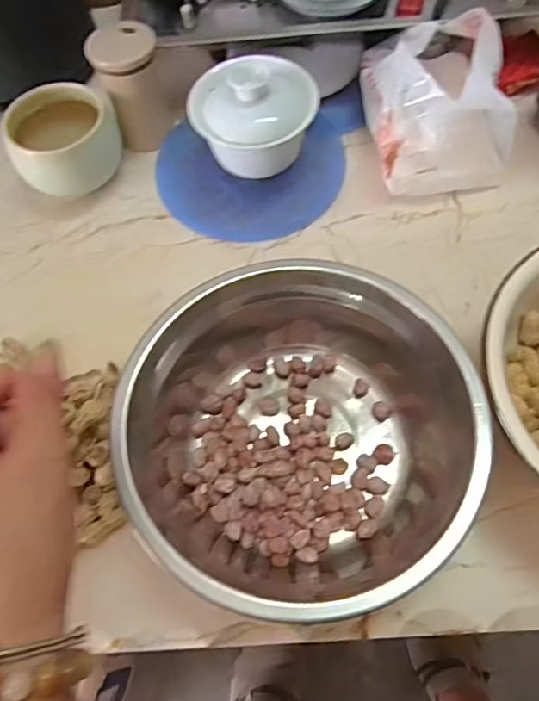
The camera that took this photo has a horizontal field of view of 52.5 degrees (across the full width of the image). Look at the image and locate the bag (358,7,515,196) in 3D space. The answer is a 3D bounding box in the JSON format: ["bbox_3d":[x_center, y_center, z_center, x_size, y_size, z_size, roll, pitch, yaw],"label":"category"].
[{"bbox_3d":[0.124,-0.195,0.425,0.099,0.088,0.125,-11,63,-3],"label":"bag"}]

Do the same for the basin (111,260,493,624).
[{"bbox_3d":[0.016,0.047,0.310,0.190,0.058,0.179,-1,63,2],"label":"basin"}]

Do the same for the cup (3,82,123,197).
[{"bbox_3d":[-0.158,-0.162,0.433,0.077,0.065,0.070,-1,63,2],"label":"cup"}]

